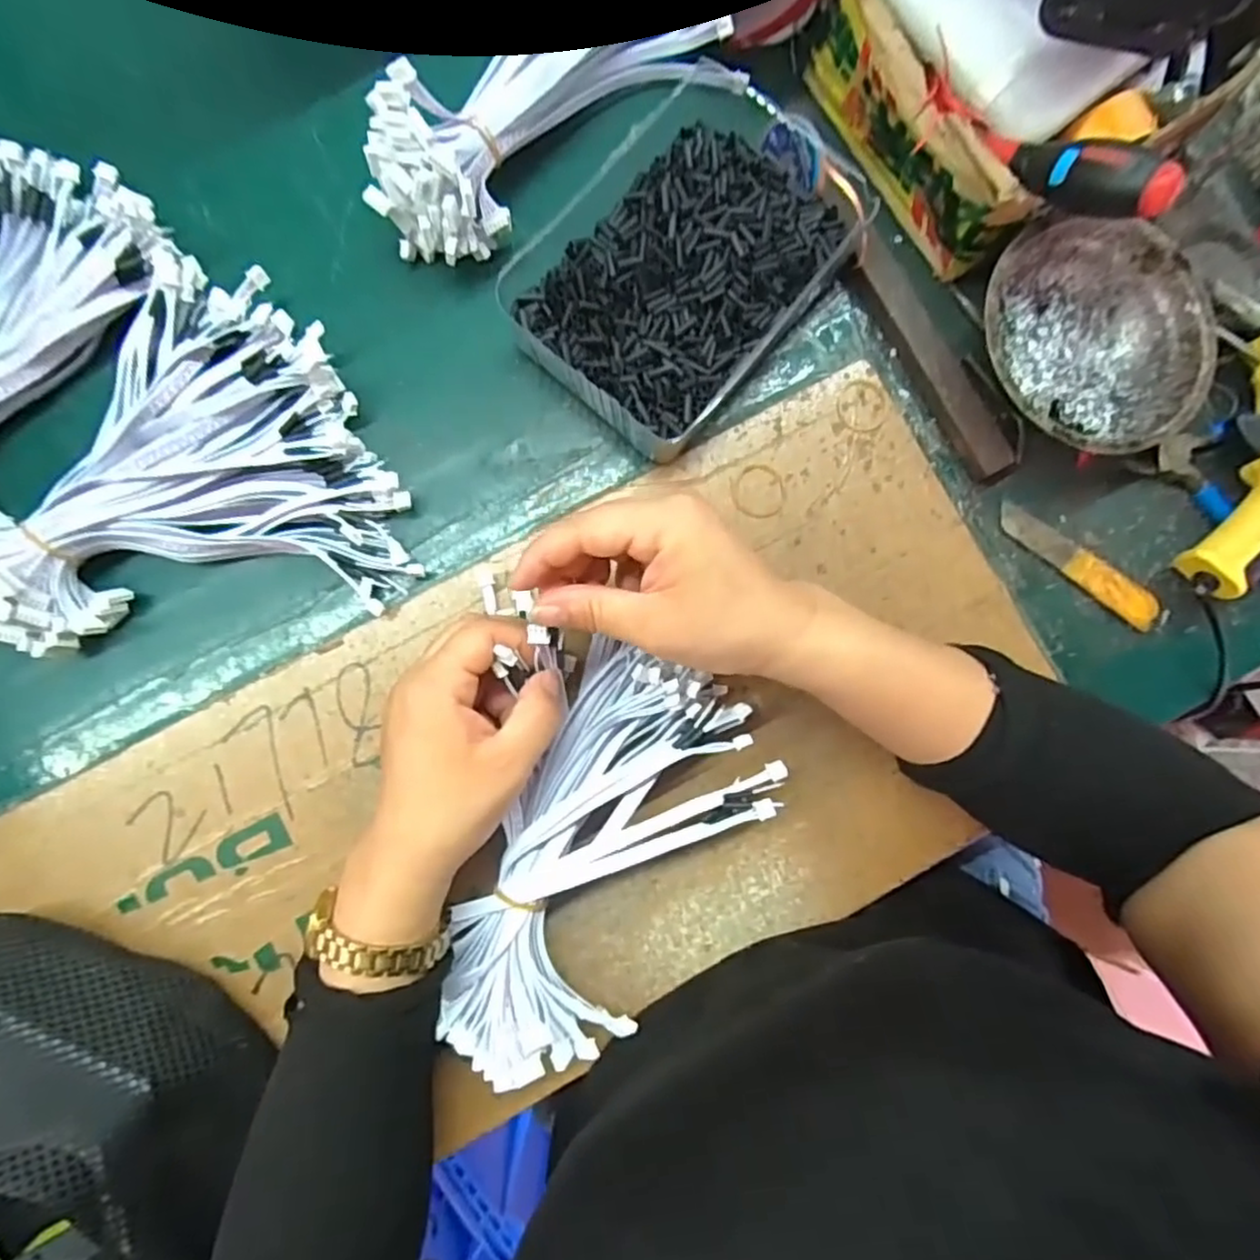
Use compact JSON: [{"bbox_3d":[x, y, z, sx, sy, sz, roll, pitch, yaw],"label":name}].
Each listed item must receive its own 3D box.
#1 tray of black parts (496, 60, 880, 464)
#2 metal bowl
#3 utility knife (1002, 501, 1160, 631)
[{"bbox_3d":[0.031,-0.202,0.374,0.132,0.031,0.191,40,86,2],"label":"tray of black parts"},{"bbox_3d":[0.243,-0.153,0.365,0.120,0.045,0.124,0,85,-1],"label":"metal bowl"},{"bbox_3d":[0.249,-0.036,0.377,0.098,0.006,0.021,38,86,2],"label":"utility knife"}]

